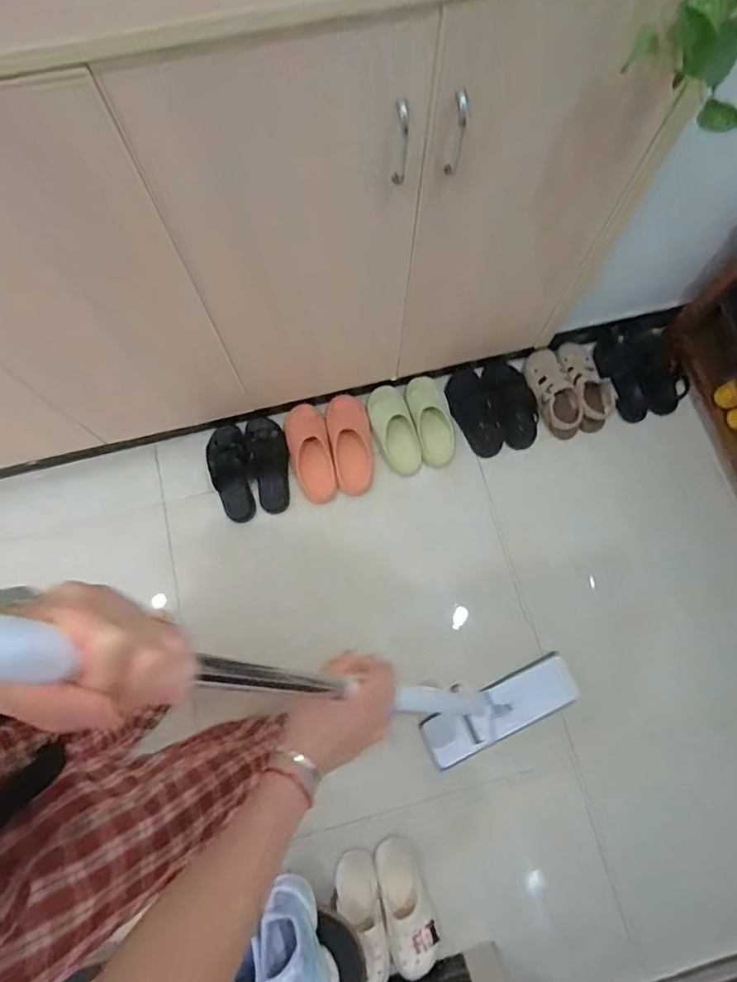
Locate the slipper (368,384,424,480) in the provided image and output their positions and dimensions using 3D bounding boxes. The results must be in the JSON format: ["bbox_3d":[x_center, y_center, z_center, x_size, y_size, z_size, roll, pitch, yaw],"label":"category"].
[{"bbox_3d":[0.064,-0.149,1.284,0.098,0.052,0.227,-19,75,-5],"label":"slipper"}]

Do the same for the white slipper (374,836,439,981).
[{"bbox_3d":[0.065,0.810,1.005,0.102,0.070,0.218,-16,75,-5],"label":"white slipper"}]

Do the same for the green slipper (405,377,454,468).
[{"bbox_3d":[0.163,-0.175,1.309,0.102,0.049,0.229,-16,75,-5],"label":"green slipper"}]

